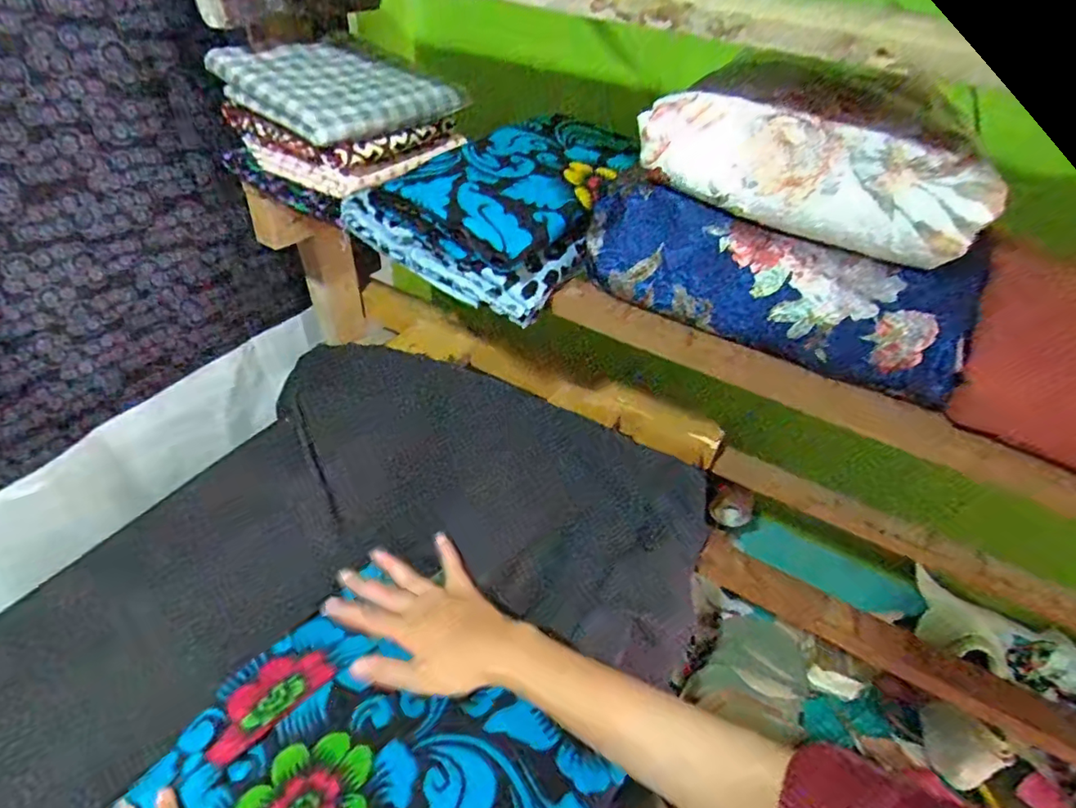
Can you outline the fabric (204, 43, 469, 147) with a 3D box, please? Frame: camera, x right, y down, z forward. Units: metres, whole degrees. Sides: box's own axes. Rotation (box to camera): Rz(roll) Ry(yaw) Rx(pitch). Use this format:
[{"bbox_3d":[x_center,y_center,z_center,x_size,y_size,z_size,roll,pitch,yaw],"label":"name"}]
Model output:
[{"bbox_3d":[-0.196,-0.321,0.573,0.158,0.050,0.189,29,47,24],"label":"fabric"}]

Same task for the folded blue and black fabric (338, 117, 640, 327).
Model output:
[{"bbox_3d":[-0.032,-0.200,0.552,0.202,0.082,0.240,21,44,17],"label":"folded blue and black fabric"}]

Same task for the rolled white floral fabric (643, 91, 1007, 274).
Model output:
[{"bbox_3d":[0.184,-0.158,0.395,0.230,0.070,0.049,27,46,22],"label":"rolled white floral fabric"}]

